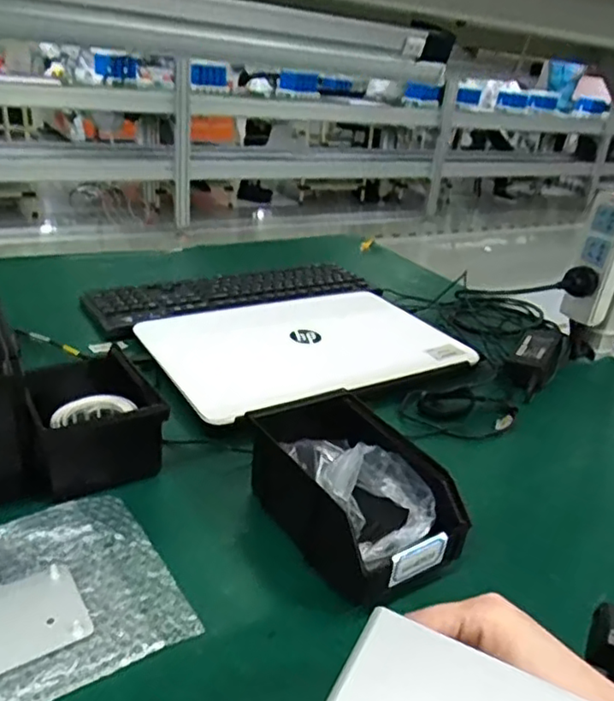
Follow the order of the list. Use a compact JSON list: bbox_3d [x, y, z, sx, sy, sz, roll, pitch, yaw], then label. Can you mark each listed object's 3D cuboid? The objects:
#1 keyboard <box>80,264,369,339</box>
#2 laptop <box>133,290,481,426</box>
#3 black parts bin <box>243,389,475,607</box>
[{"bbox_3d":[-0.098,-0.086,0.910,0.416,0.021,0.132,-11,32,-30],"label":"keyboard"},{"bbox_3d":[-0.004,-0.010,0.773,0.354,0.029,0.279,-13,33,-33],"label":"laptop"},{"bbox_3d":[0.034,0.110,0.502,0.105,0.075,0.192,-9,31,-28],"label":"black parts bin"}]

